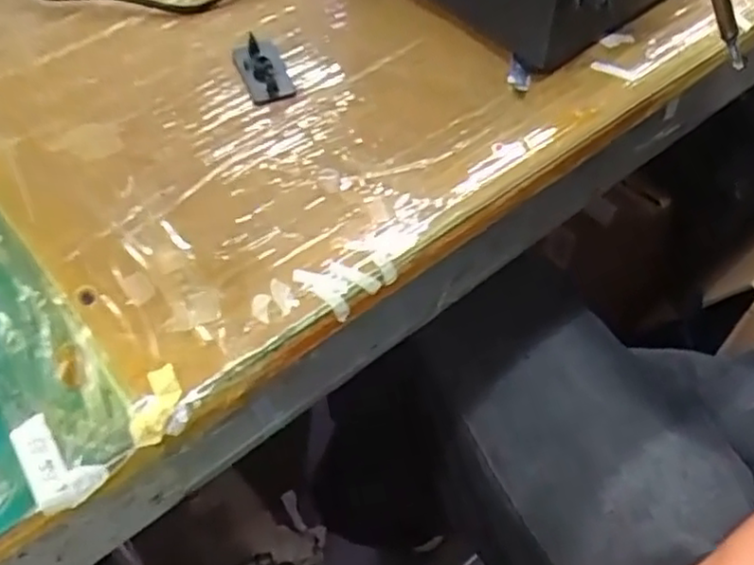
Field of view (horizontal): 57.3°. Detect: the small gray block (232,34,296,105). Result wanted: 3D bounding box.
[{"bbox_3d":[-0.051,-0.096,0.312,0.020,0.009,0.043,-17,53,-11],"label":"small gray block"}]

